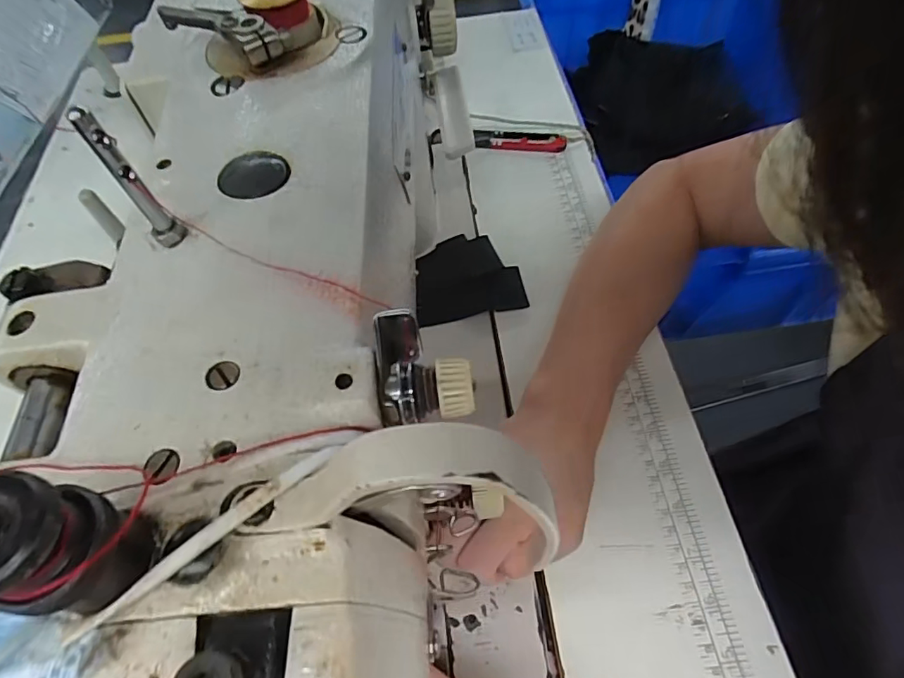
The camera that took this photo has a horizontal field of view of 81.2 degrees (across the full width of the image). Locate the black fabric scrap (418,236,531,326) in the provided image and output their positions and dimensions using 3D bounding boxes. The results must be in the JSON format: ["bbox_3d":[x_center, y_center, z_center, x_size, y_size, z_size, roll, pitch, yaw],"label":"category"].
[{"bbox_3d":[0.010,-0.052,0.395,0.077,0.019,0.075,-8,57,-1],"label":"black fabric scrap"}]

